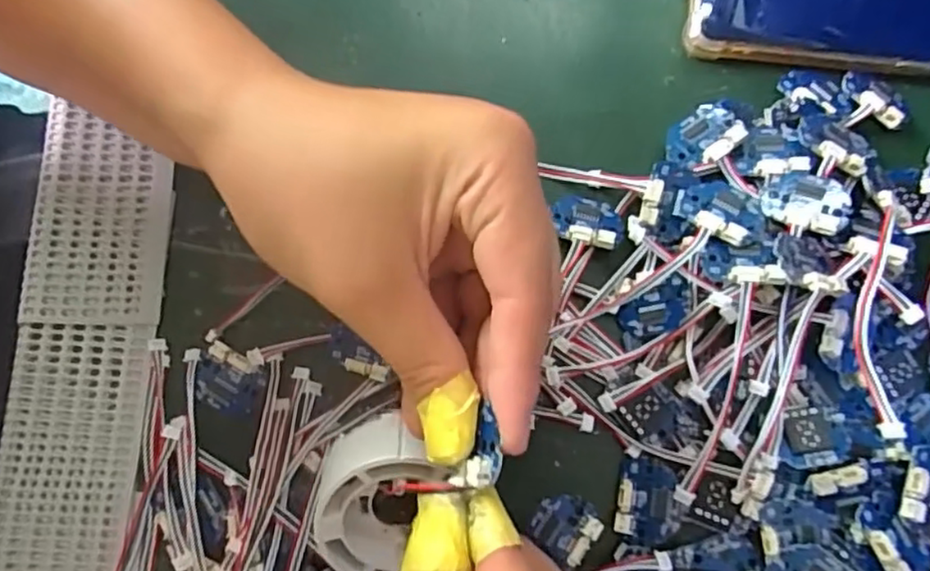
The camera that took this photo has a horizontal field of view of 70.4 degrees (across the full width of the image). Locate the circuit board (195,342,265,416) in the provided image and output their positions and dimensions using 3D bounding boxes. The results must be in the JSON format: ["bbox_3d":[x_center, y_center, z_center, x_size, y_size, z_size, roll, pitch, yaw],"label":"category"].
[{"bbox_3d":[-0.089,0.036,0.246,0.027,0.004,0.022,27,79,7],"label":"circuit board"}]

